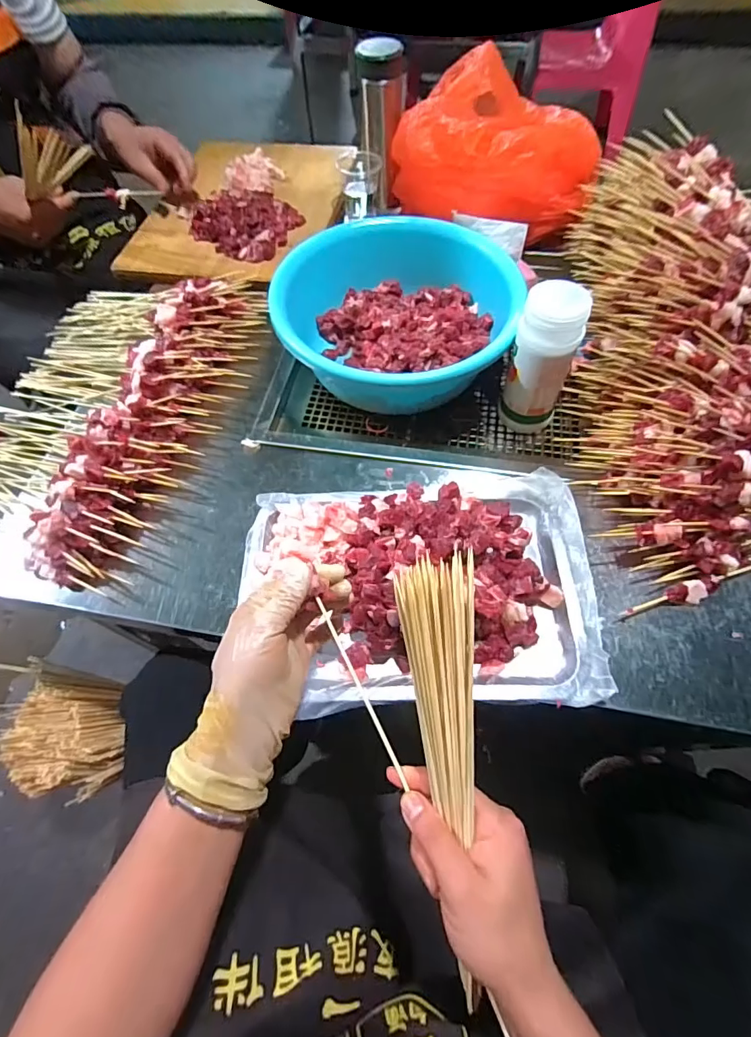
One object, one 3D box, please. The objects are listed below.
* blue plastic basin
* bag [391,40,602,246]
[{"bbox_3d":[0.026,-0.251,0.576,0.275,0.110,0.275,2,61,4],"label":"blue plastic basin"},{"bbox_3d":[0.169,-0.539,0.659,0.264,0.131,0.286,5,62,6],"label":"bag"}]

